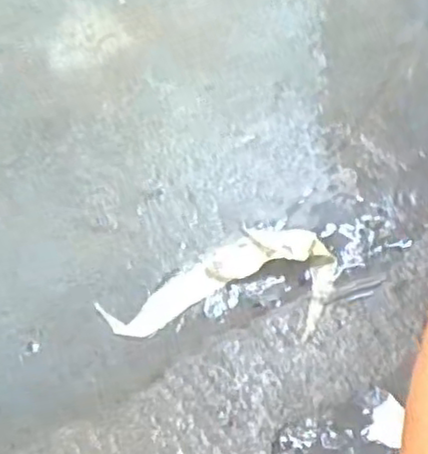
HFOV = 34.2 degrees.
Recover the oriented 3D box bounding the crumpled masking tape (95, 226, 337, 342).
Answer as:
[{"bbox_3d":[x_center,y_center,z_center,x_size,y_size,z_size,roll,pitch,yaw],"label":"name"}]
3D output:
[{"bbox_3d":[0.009,0.054,0.753,0.240,0.020,0.131,0,58,5],"label":"crumpled masking tape"}]

